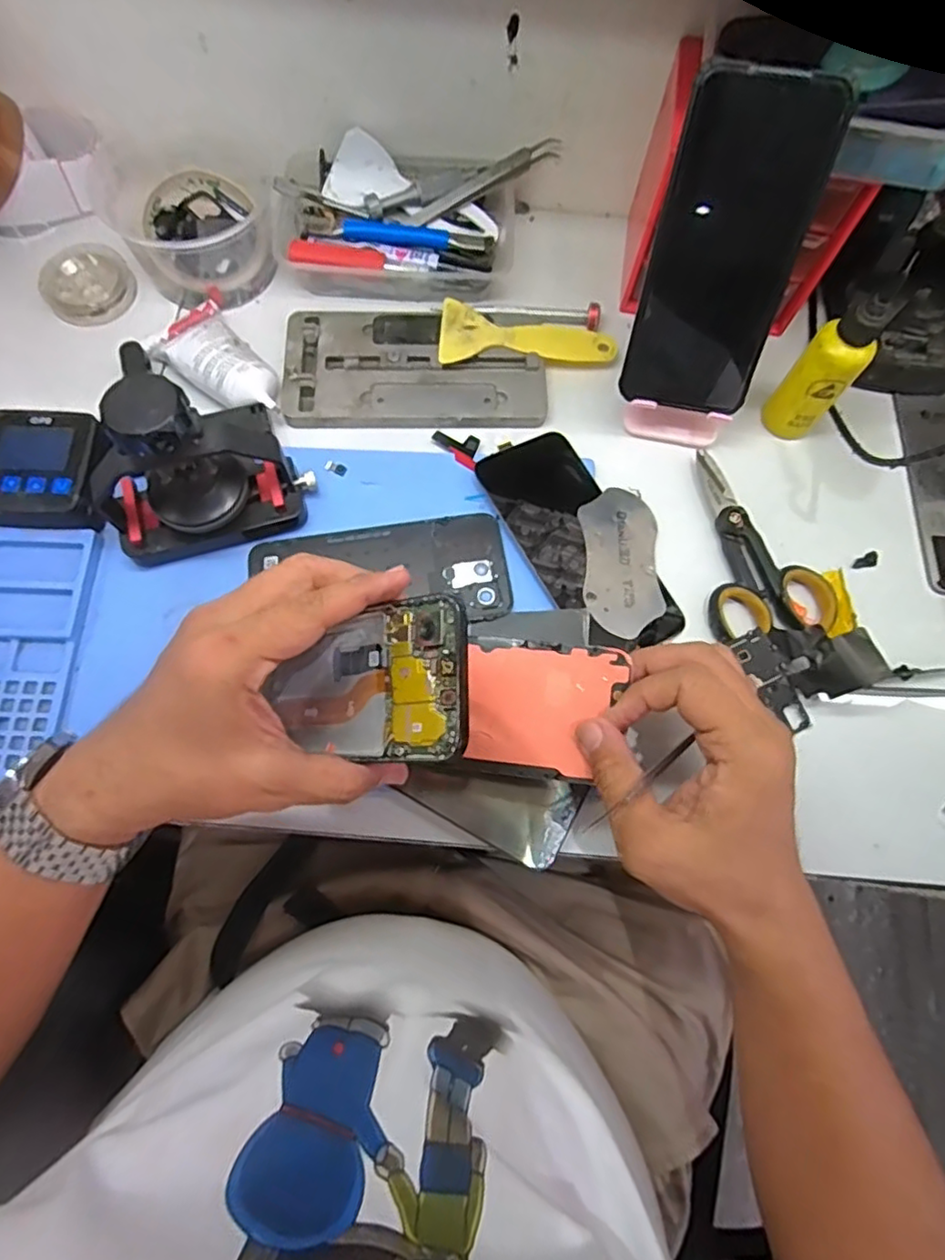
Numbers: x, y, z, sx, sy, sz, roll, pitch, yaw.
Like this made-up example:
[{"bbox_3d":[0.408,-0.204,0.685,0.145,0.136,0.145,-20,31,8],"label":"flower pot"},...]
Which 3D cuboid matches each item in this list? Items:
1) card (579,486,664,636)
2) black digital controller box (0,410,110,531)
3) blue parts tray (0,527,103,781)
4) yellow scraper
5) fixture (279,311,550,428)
[{"bbox_3d":[0.095,-0.044,0.400,0.050,0.004,0.100,3,70,-10],"label":"card"},{"bbox_3d":[-0.261,-0.096,0.384,0.075,0.026,0.072,8,72,0],"label":"black digital controller box"},{"bbox_3d":[-0.265,0.012,0.364,0.070,0.017,0.146,2,72,-1],"label":"blue parts tray"},{"bbox_3d":[0.039,-0.203,0.444,0.122,0.010,0.049,5,72,-1],"label":"yellow scraper"},{"bbox_3d":[-0.039,-0.180,0.436,0.179,0.009,0.086,3,72,-1],"label":"fixture"}]

